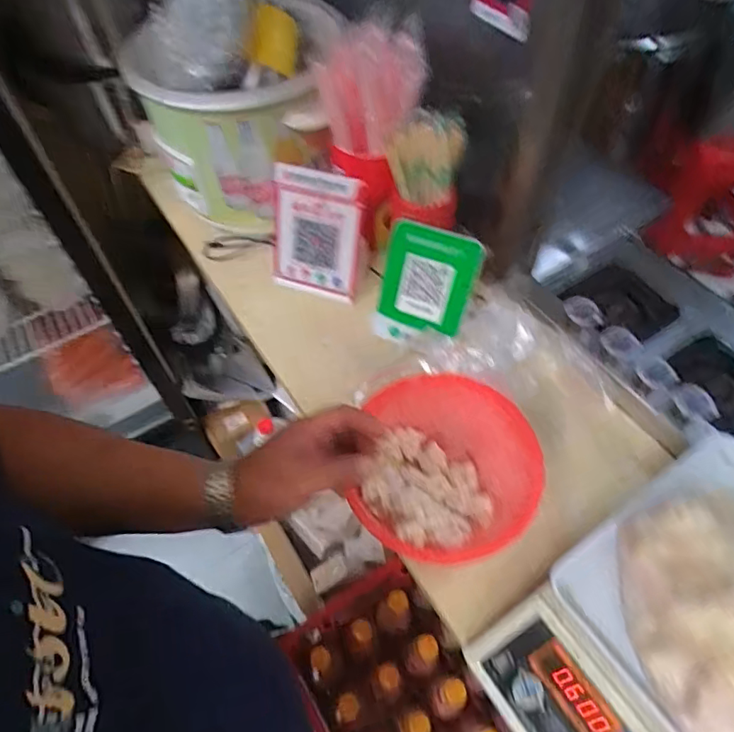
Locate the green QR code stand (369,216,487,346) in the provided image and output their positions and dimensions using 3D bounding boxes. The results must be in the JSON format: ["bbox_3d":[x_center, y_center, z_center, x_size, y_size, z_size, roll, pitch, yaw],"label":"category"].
[{"bbox_3d":[0.074,-0.098,0.661,0.118,0.142,0.065,12,56,9],"label":"green QR code stand"}]

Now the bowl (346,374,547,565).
[{"bbox_3d":[0.087,0.114,0.572,0.190,0.079,0.209,-1,55,1],"label":"bowl"}]

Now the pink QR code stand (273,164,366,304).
[{"bbox_3d":[-0.079,-0.189,0.736,0.146,0.173,0.031,22,43,15],"label":"pink QR code stand"}]

